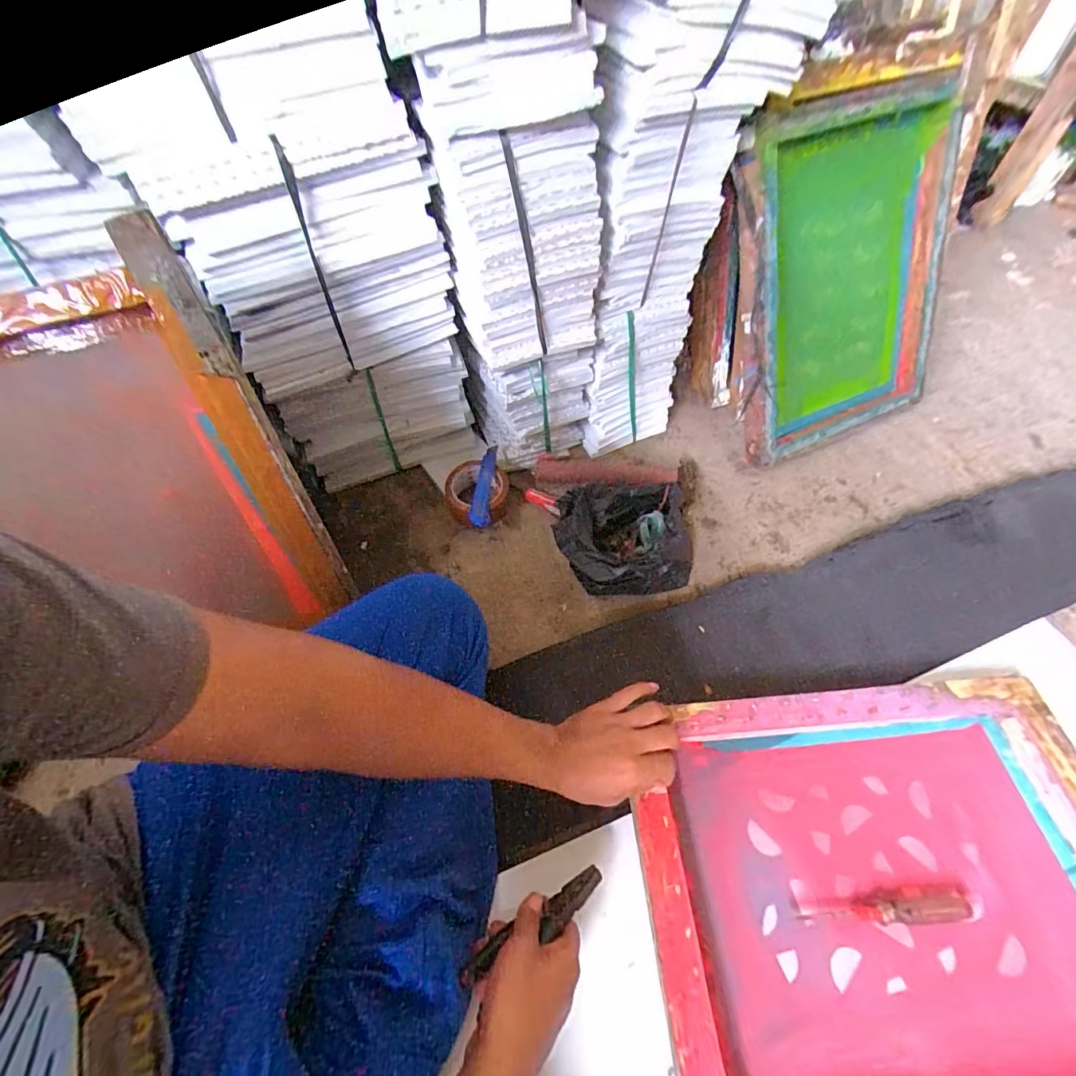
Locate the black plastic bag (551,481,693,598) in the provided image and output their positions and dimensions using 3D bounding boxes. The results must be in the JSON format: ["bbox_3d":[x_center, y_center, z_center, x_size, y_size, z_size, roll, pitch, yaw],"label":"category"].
[{"bbox_3d":[0.128,0.003,0.678,0.202,0.104,0.140,-11,54,-3],"label":"black plastic bag"}]

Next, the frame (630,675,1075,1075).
[{"bbox_3d":[0.336,0.342,0.458,0.455,0.050,0.364,-7,54,0],"label":"frame"}]

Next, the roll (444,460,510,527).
[{"bbox_3d":[-0.098,-0.069,0.775,0.101,0.068,0.089,-6,54,1],"label":"roll"}]

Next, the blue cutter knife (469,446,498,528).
[{"bbox_3d":[-0.087,-0.085,0.781,0.033,0.024,0.133,11,94,13],"label":"blue cutter knife"}]

